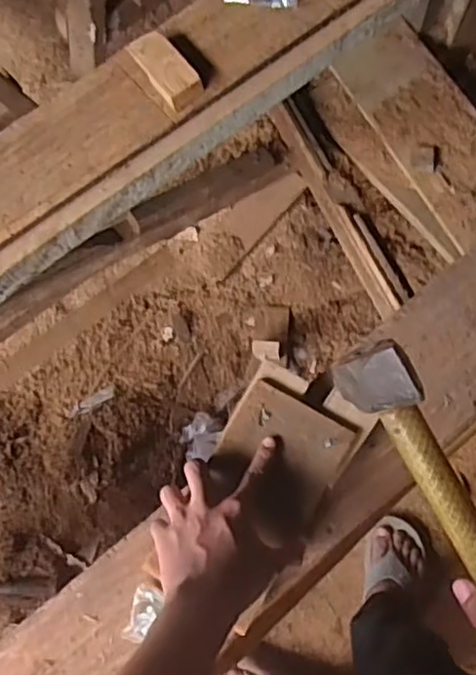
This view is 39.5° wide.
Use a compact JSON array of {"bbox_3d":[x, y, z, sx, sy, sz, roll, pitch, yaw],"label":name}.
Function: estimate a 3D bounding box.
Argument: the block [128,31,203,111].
[{"bbox_3d":[-0.090,-0.333,0.815,0.047,0.026,0.105,-38,74,-11],"label":"block"}]

